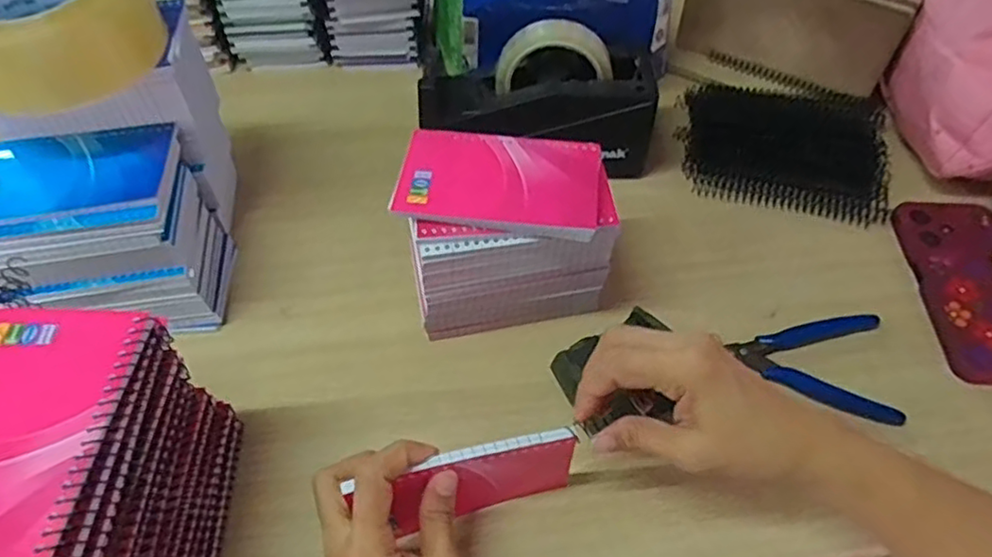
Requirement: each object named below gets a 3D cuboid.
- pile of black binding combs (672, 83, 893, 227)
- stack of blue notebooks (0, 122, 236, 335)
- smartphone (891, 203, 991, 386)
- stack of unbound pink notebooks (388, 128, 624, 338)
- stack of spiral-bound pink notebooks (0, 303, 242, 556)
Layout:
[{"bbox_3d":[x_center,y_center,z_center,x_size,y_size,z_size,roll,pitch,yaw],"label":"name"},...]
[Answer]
[{"bbox_3d":[0.256,-0.125,0.590,0.173,0.015,0.143,12,55,12],"label":"pile of black binding combs"},{"bbox_3d":[-0.284,-0.026,0.482,0.136,0.122,0.110,-7,53,-2],"label":"stack of blue notebooks"},{"bbox_3d":[0.366,0.005,0.498,0.083,0.011,0.163,2,54,4],"label":"smartphone"},{"bbox_3d":[0.009,-0.029,0.468,0.133,0.119,0.091,-5,53,-1],"label":"stack of unbound pink notebooks"},{"bbox_3d":[-0.208,0.117,0.343,0.092,0.165,0.139,-1,53,2],"label":"stack of spiral-bound pink notebooks"}]

